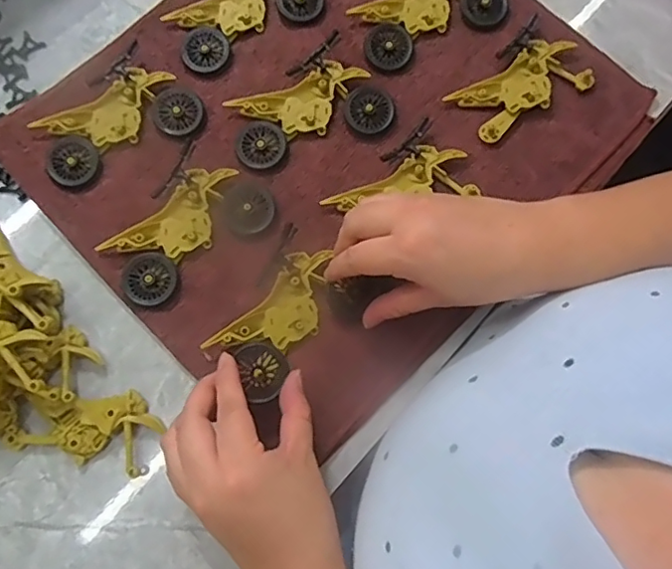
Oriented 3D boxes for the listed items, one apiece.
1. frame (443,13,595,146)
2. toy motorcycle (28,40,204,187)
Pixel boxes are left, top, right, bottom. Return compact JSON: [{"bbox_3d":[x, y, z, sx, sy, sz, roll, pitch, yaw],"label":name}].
[{"bbox_3d":[0.138,-0.152,0.419,0.098,0.012,0.065,-36,79,-8],"label":"frame"},{"bbox_3d":[-0.163,-0.120,0.409,0.113,0.012,0.075,-38,80,-8],"label":"toy motorcycle"}]

